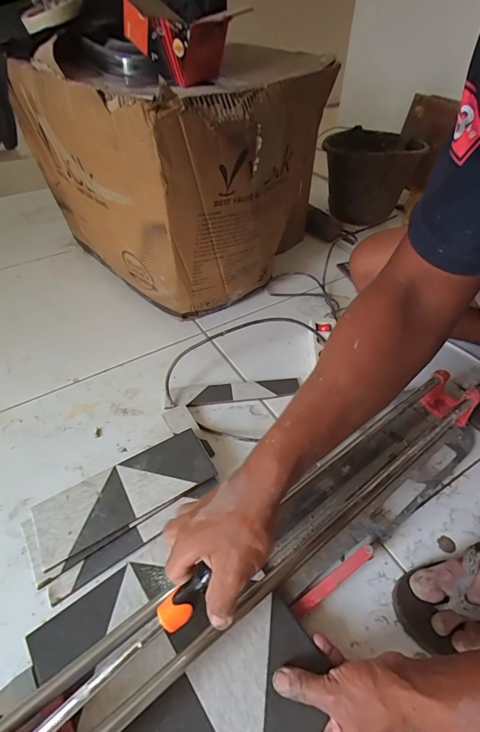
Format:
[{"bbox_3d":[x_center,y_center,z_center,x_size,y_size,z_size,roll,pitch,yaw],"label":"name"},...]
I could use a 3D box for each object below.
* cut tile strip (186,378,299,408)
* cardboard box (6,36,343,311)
[{"bbox_3d":[0.008,0.047,0.663,0.197,0.008,0.043,-6,47,-5],"label":"cut tile strip"},{"bbox_3d":[-0.122,-0.369,0.744,0.404,0.390,0.470,-30,50,-26],"label":"cardboard box"}]

